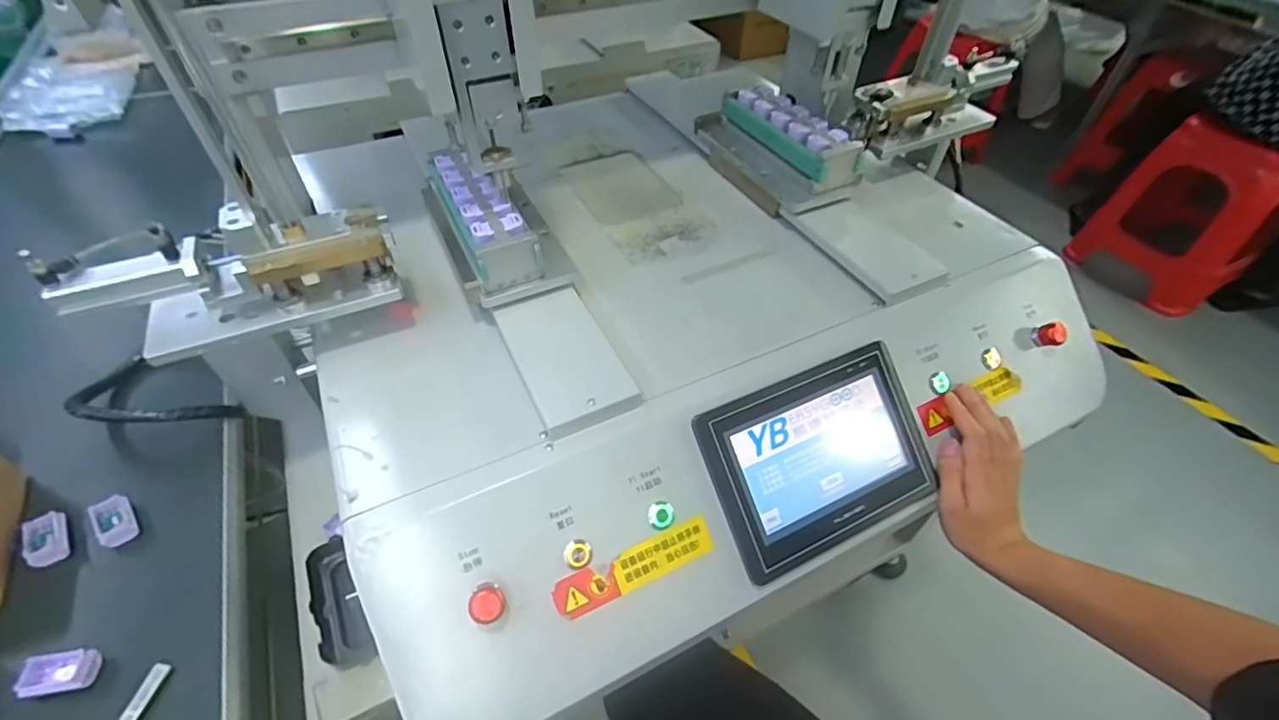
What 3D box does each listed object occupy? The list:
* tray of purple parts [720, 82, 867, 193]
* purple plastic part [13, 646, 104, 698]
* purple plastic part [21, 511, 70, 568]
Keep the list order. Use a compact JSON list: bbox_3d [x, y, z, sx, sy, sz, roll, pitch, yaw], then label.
[{"bbox_3d":[0.165,-0.266,0.644,0.052,0.042,0.194,-25,53,-22],"label":"tray of purple parts"},{"bbox_3d":[-0.368,0.197,0.356,0.037,0.012,0.027,-8,48,-8],"label":"purple plastic part"},{"bbox_3d":[-0.438,0.132,0.413,0.022,0.012,0.039,-27,53,-23],"label":"purple plastic part"}]

